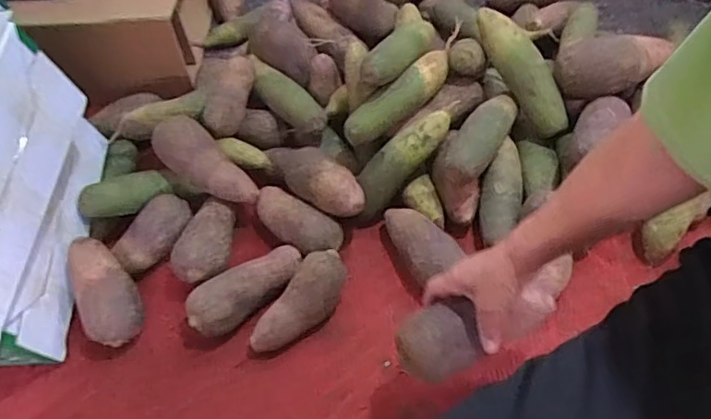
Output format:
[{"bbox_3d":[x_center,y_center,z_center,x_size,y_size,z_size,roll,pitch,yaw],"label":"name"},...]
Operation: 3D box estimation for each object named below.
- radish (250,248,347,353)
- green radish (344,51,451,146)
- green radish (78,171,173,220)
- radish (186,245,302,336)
[{"bbox_3d":[-0.069,0.124,0.736,0.064,0.068,0.156,28,61,24],"label":"radish"},{"bbox_3d":[0.070,-0.161,0.818,0.201,0.056,0.046,-38,59,-21],"label":"green radish"},{"bbox_3d":[-0.335,-0.022,0.821,0.127,0.043,0.051,-21,53,-29],"label":"green radish"},{"bbox_3d":[-0.145,0.105,0.751,0.165,0.061,0.062,-37,59,-21],"label":"radish"}]

